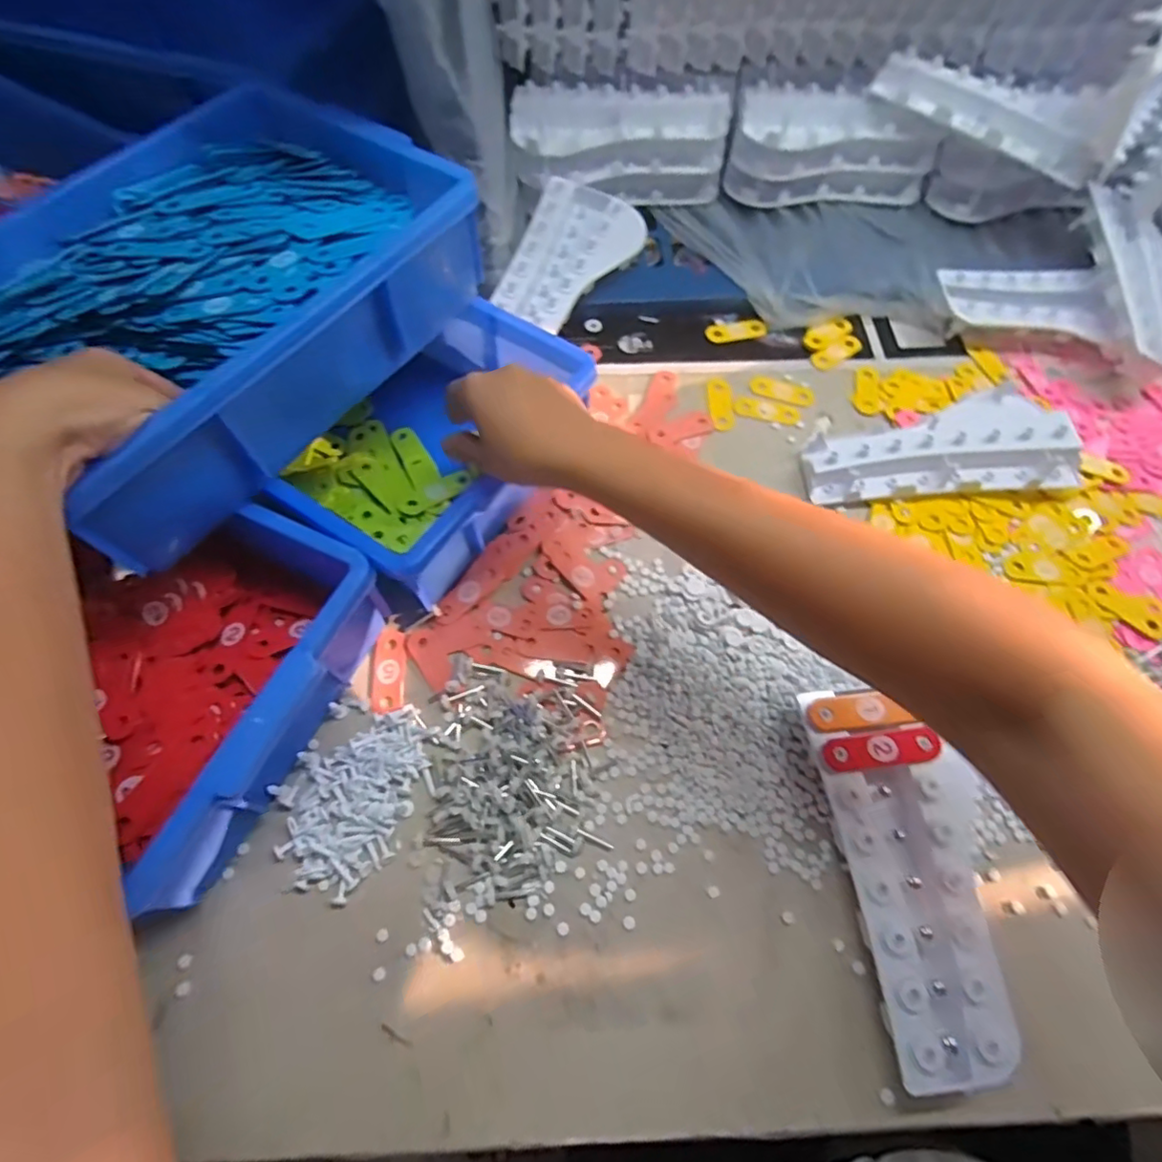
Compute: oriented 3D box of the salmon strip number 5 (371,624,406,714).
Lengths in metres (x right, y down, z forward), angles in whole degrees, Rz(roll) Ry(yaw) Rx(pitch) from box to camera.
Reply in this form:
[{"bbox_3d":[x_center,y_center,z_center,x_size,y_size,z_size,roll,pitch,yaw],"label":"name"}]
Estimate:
[{"bbox_3d":[-0.151,0.068,0.465,0.025,0.005,0.070,-5,64,-3],"label":"salmon strip number 5"}]

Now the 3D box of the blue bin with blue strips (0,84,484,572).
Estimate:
[{"bbox_3d":[-0.280,-0.207,0.437,0.275,0.096,0.348,33,67,14],"label":"blue bin with blue strips"}]

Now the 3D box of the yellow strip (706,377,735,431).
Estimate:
[{"bbox_3d":[0.140,-0.178,0.592,0.023,0.008,0.064,-3,63,-3],"label":"yellow strip"}]

